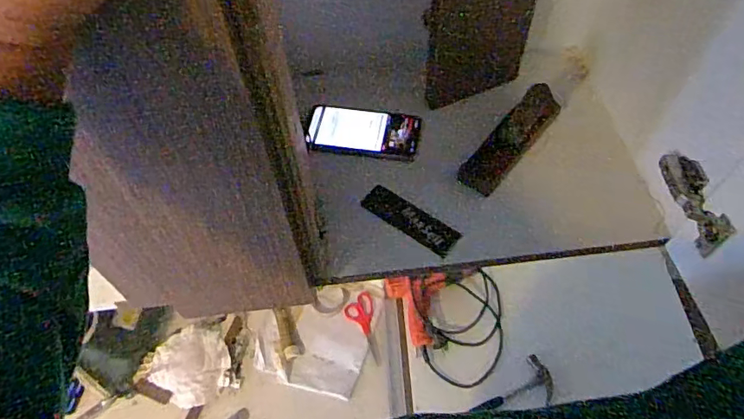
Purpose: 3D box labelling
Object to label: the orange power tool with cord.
[{"bbox_3d":[0.175,0.246,1.173,0.260,0.055,0.299,-7,57,-3],"label":"orange power tool with cord"}]

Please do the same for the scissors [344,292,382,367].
[{"bbox_3d":[-0.024,0.283,1.217,0.068,0.018,0.173,-6,57,-2],"label":"scissors"}]

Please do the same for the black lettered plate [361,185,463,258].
[{"bbox_3d":[0.050,0.012,0.663,0.132,0.020,0.035,33,63,21],"label":"black lettered plate"}]

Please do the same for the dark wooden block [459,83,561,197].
[{"bbox_3d":[0.189,-0.092,0.706,0.026,0.166,0.049,3,41,-51],"label":"dark wooden block"}]

